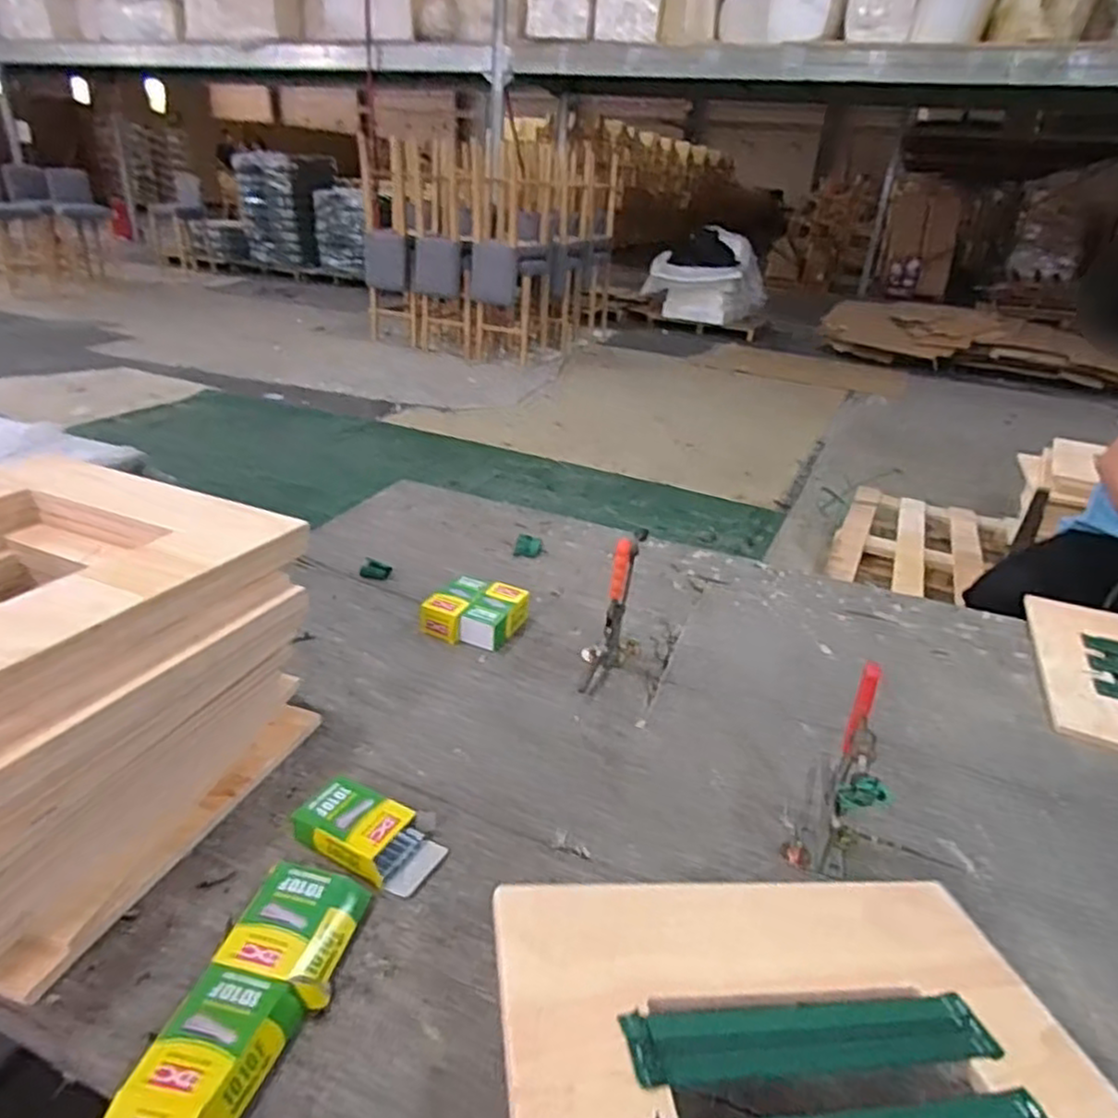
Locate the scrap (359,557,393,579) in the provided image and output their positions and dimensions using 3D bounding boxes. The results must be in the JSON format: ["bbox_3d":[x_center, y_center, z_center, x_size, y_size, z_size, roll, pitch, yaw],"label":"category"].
[{"bbox_3d":[-0.334,0.021,1.320,0.057,0.023,0.037,12,28,15],"label":"scrap"}]

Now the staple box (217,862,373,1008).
[{"bbox_3d":[-0.247,0.348,0.684,0.105,0.029,0.123,7,27,5],"label":"staple box"}]

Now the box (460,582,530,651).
[{"bbox_3d":[-0.101,0.092,1.179,0.069,0.054,0.131,14,29,18],"label":"box"}]

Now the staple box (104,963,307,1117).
[{"bbox_3d":[-0.280,0.399,0.569,0.090,0.046,0.144,10,28,11],"label":"staple box"}]

